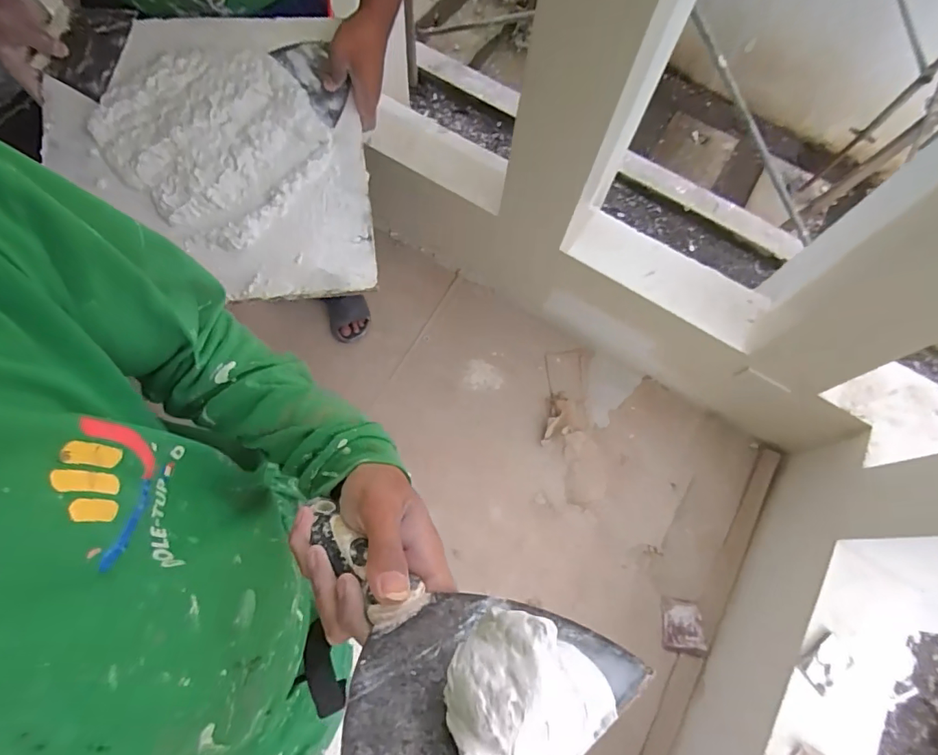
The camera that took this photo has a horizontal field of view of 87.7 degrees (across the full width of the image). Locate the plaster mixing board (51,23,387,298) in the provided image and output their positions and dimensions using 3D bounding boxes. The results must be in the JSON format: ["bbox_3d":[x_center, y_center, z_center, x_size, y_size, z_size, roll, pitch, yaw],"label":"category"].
[{"bbox_3d":[-0.344,-0.295,0.654,0.393,0.038,0.392,-6,86,-10],"label":"plaster mixing board"}]

